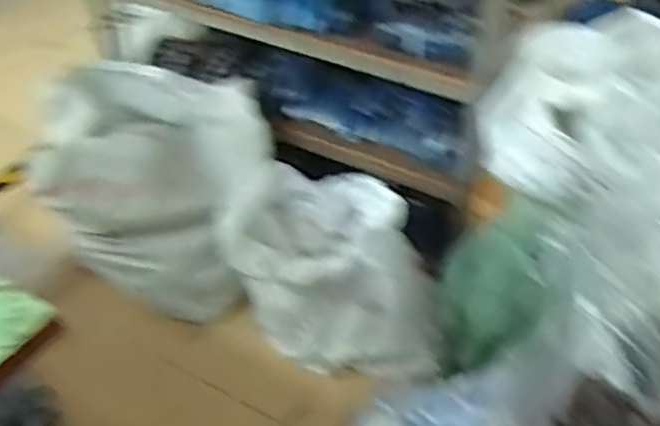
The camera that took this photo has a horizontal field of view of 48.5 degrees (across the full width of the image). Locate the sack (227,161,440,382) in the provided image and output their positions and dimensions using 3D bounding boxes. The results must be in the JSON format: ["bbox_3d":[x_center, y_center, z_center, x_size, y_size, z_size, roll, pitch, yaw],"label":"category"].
[{"bbox_3d":[0.010,0.137,1.771,0.517,0.546,0.263,28,52,27],"label":"sack"}]

